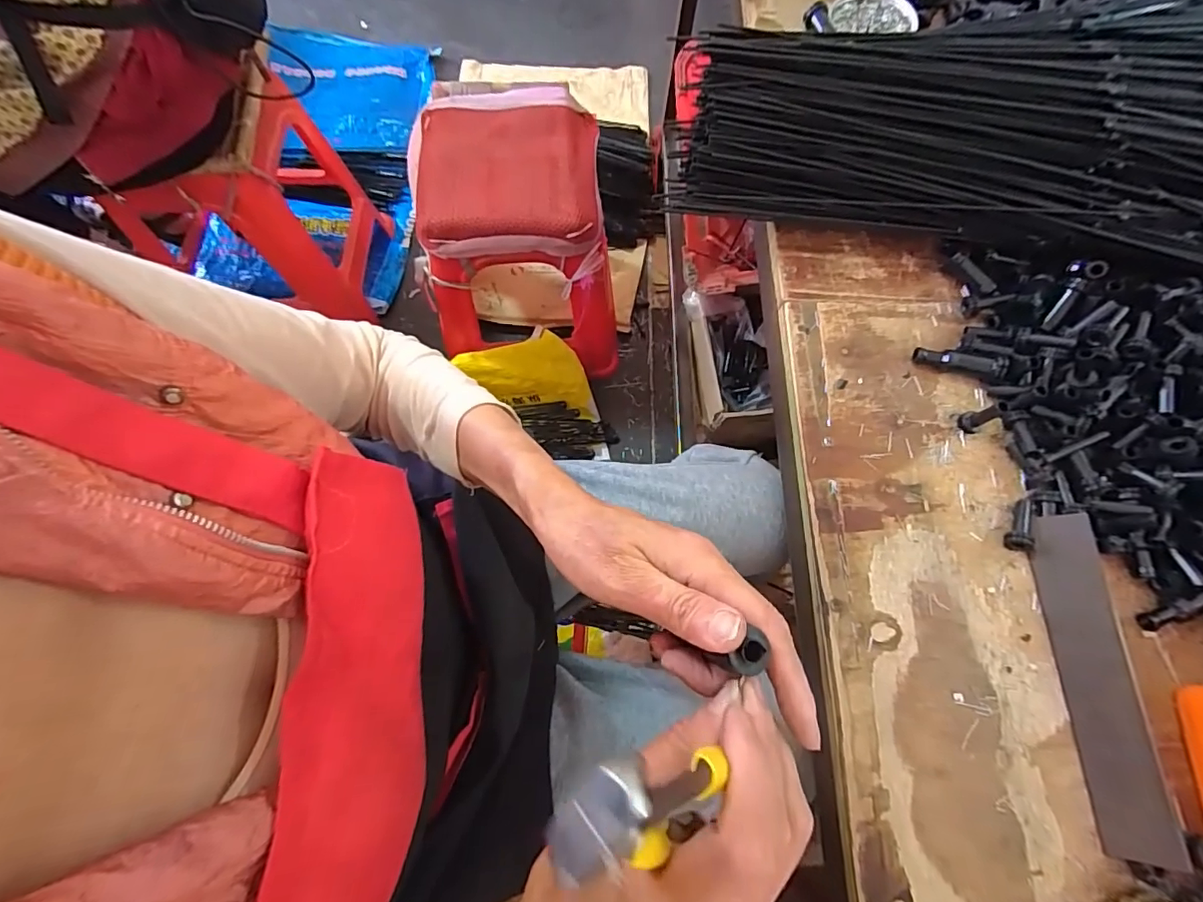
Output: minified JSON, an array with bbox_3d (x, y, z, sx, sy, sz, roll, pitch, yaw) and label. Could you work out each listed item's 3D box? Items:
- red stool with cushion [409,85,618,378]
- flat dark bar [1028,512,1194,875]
[{"bbox_3d":[-0.163,-0.386,1.034,0.303,0.471,0.327,-8,73,-4],"label":"red stool with cushion"},{"bbox_3d":[0.342,0.154,0.357,0.007,0.039,0.216,17,65,-40],"label":"flat dark bar"}]

